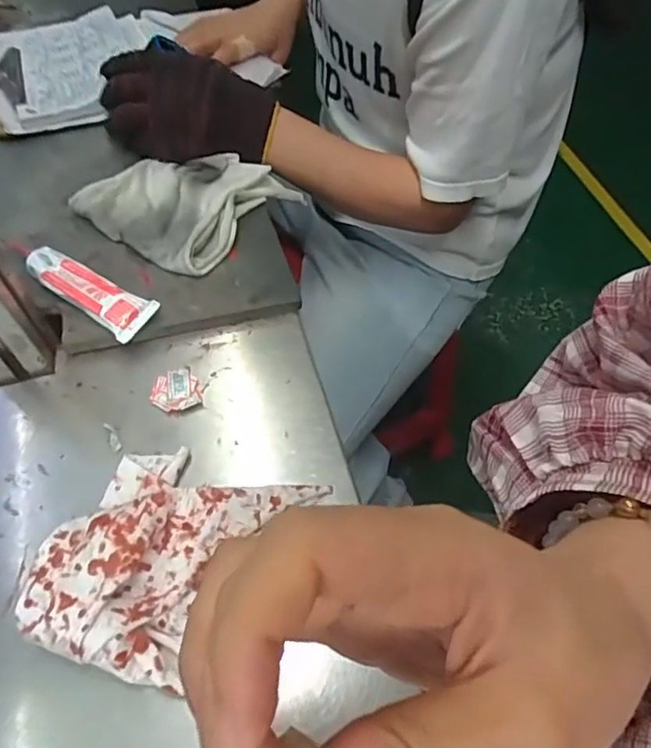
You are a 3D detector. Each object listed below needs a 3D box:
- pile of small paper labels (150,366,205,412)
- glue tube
[{"bbox_3d":[-0.103,0.011,0.379,0.032,0.009,0.031,0,55,0],"label":"pile of small paper labels"},{"bbox_3d":[-0.173,-0.059,0.408,0.106,0.023,0.033,28,60,18],"label":"glue tube"}]

